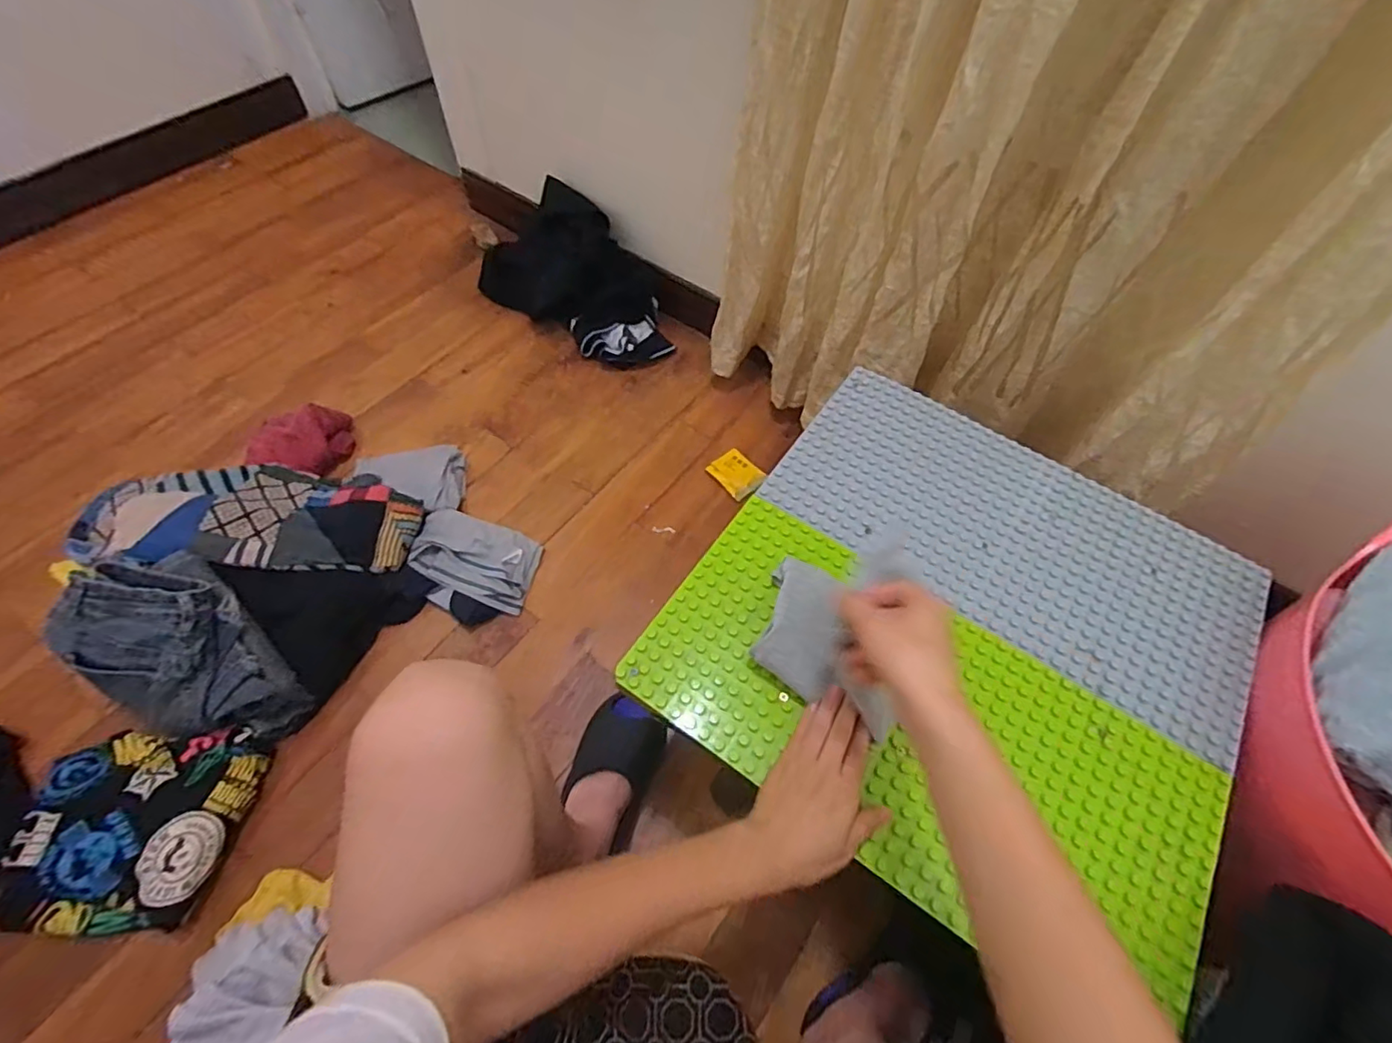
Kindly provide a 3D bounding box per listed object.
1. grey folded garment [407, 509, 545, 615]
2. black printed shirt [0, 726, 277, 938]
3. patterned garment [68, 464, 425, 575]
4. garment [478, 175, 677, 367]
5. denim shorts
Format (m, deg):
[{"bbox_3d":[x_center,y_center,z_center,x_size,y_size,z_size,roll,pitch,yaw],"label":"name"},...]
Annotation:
[{"bbox_3d":[-0.345,0.062,0.923,0.185,0.024,0.134,21,65,-8],"label":"grey folded garment"},{"bbox_3d":[-0.678,0.364,0.712,0.226,0.061,0.234,7,60,2],"label":"black printed shirt"},{"bbox_3d":[-0.651,-0.010,0.869,0.446,0.082,0.197,4,59,-15],"label":"patterned garment"},{"bbox_3d":[-0.243,-0.499,1.192,0.412,0.197,0.191,30,63,14],"label":"garment"},{"bbox_3d":[-0.661,0.167,0.775,0.290,0.159,0.188,16,60,7],"label":"denim shorts"}]

